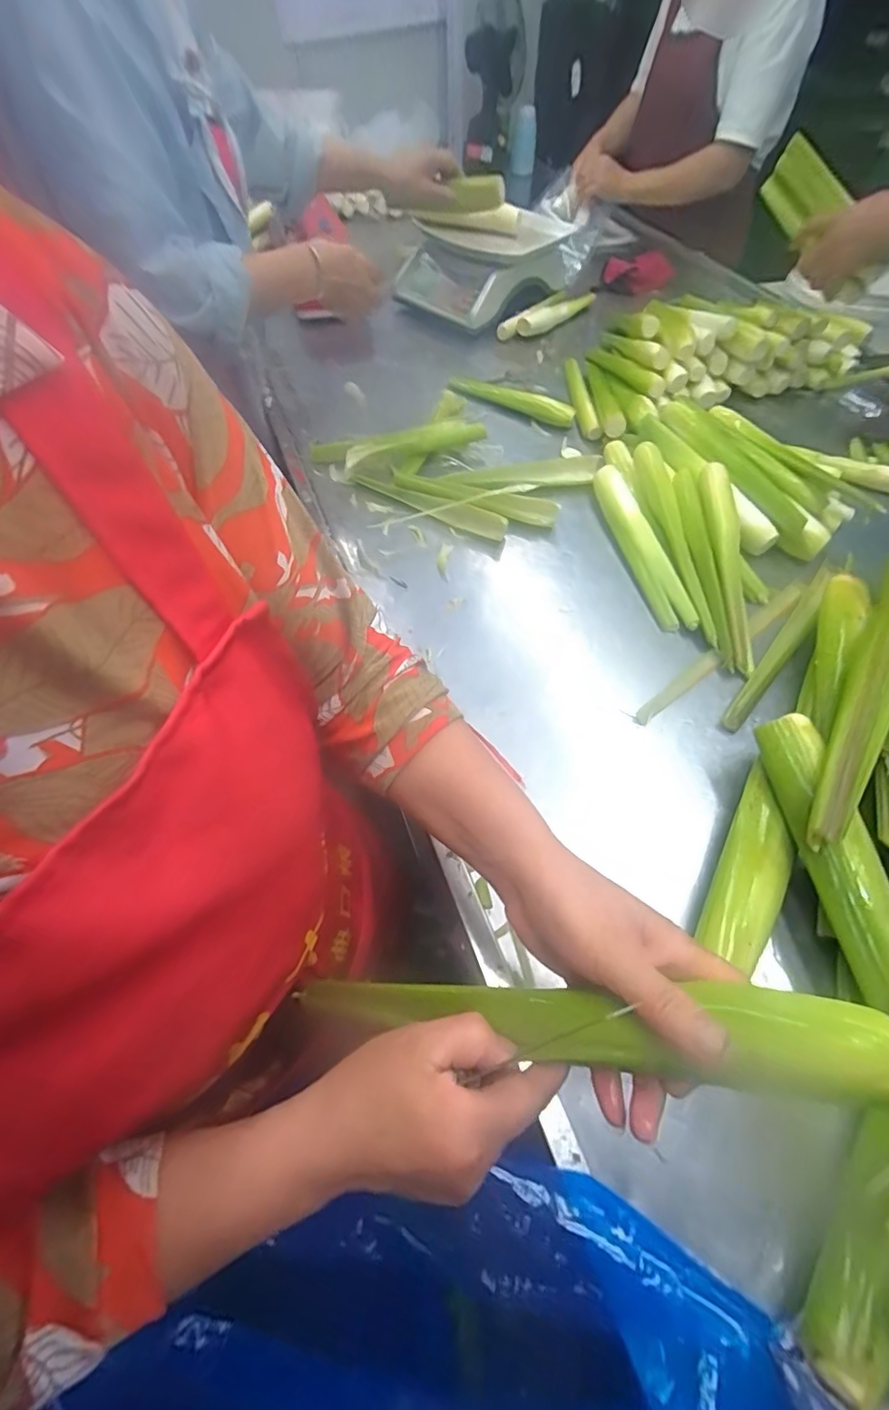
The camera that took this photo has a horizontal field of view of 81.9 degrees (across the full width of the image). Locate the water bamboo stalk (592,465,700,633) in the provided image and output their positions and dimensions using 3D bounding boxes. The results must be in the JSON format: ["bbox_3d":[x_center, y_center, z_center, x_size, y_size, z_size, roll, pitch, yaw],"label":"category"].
[{"bbox_3d":[0.261,-0.216,0.678,0.049,0.034,0.284,-8,58,-6],"label":"water bamboo stalk"}]

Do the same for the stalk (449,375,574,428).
[{"bbox_3d":[0.116,-0.530,0.891,0.234,0.032,0.042,25,60,14],"label":"stalk"}]

